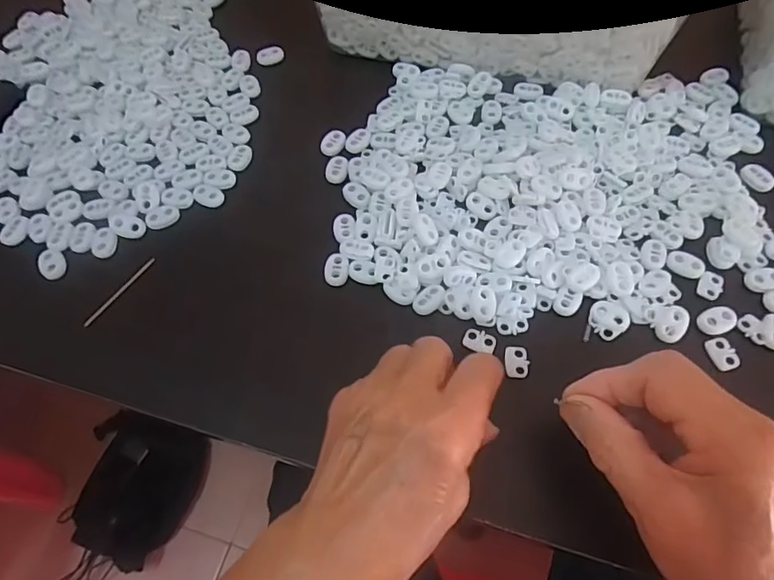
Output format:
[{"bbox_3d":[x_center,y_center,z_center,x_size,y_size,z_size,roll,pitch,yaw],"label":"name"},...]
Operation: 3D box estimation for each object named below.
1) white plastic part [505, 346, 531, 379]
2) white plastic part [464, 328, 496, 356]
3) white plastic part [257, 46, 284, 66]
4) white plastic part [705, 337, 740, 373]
[{"bbox_3d":[0.076,0.041,0.293,0.014,0.004,0.020,7,61,5],"label":"white plastic part"},{"bbox_3d":[0.055,0.030,0.302,0.019,0.004,0.013,20,63,12],"label":"white plastic part"},{"bbox_3d":[-0.099,-0.198,0.429,0.023,0.008,0.011,-18,62,-9],"label":"white plastic part"},{"bbox_3d":[0.194,0.037,0.293,0.014,0.004,0.019,-13,61,-6],"label":"white plastic part"}]

